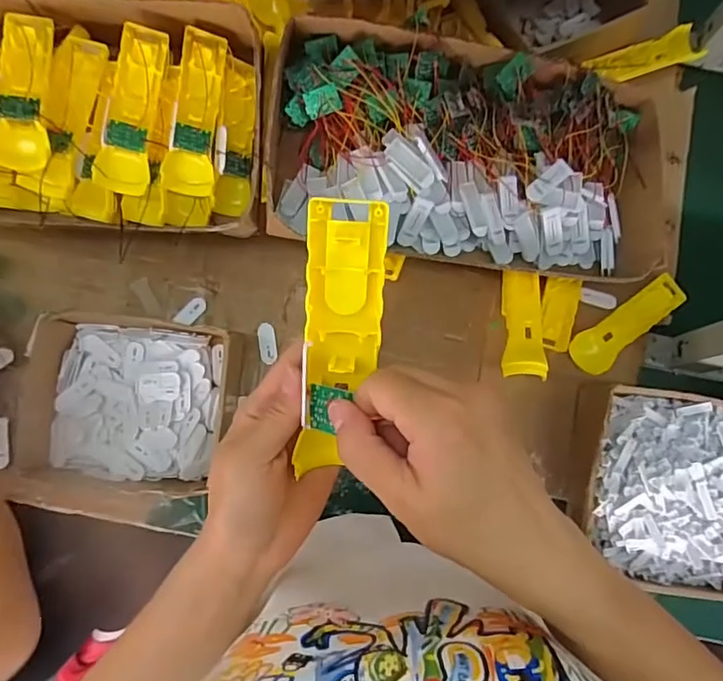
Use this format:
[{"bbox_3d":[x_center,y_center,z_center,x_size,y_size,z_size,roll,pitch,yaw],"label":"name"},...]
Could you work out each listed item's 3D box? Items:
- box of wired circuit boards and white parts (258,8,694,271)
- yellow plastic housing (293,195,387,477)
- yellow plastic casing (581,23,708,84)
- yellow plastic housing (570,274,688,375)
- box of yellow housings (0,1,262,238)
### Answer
[{"bbox_3d":[0.126,-0.205,0.572,0.440,0.070,0.235,4,95,-8],"label":"box of wired circuit boards and white parts"},{"bbox_3d":[-0.012,0.001,0.297,0.044,0.015,0.154,7,107,0],"label":"yellow plastic housing"},{"bbox_3d":[0.386,-0.385,0.709,0.164,0.026,0.043,-20,80,-5],"label":"yellow plastic casing"},{"bbox_3d":[0.326,-0.022,0.638,0.164,0.023,0.045,-37,82,-8],"label":"yellow plastic housing"},{"bbox_3d":[-0.311,-0.237,0.548,0.409,0.115,0.223,4,79,-1],"label":"box of yellow housings"}]

